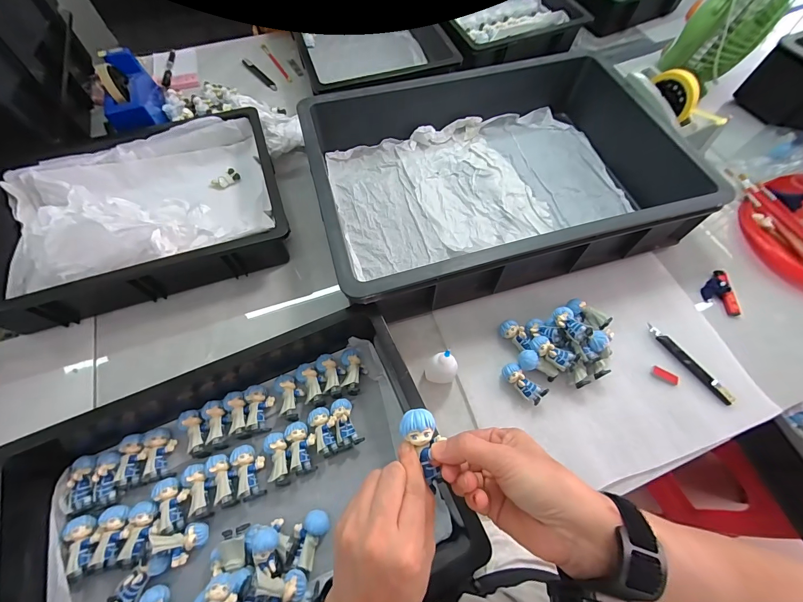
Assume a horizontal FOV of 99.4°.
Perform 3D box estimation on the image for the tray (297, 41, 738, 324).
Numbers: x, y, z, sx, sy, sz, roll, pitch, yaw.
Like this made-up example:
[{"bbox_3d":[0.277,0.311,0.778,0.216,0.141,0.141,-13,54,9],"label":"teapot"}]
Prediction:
[{"bbox_3d":[0.153,-0.228,0.587,0.588,0.116,0.406,-14,67,-9],"label":"tray"}]

